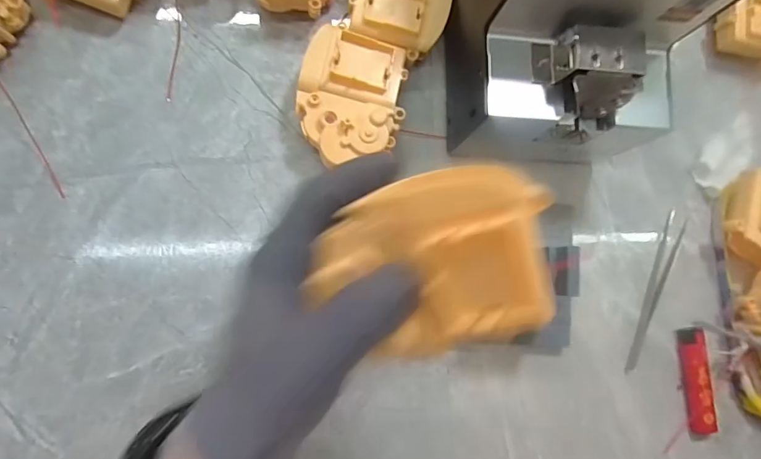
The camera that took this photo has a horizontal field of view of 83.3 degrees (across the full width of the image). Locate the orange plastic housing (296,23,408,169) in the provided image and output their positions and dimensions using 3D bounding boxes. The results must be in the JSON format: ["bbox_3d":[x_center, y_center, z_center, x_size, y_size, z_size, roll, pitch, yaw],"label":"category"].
[{"bbox_3d":[-0.022,-0.090,0.305,0.070,0.039,0.093,10,82,-8],"label":"orange plastic housing"}]

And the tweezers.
[{"bbox_3d":[0.219,0.048,0.344,0.017,0.005,0.134,28,80,-5],"label":"tweezers"}]

